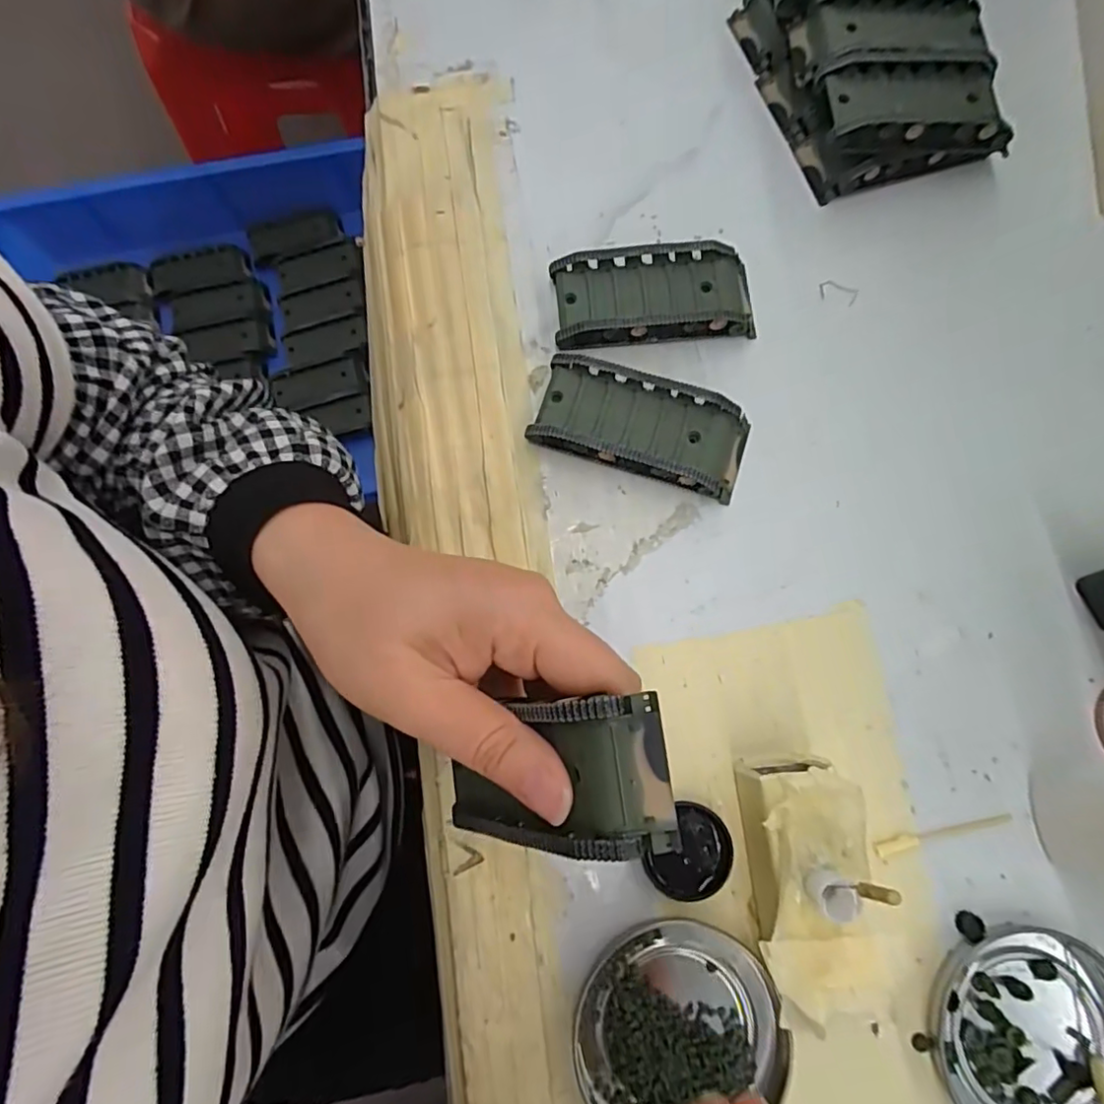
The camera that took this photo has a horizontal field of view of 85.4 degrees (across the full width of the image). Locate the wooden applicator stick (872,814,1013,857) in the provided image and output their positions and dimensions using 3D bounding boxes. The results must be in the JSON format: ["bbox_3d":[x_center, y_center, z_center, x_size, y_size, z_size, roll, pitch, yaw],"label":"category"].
[{"bbox_3d":[0.161,0.116,0.245,0.060,0.004,0.006,-11,77,-2],"label":"wooden applicator stick"}]

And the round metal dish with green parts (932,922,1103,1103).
[{"bbox_3d":[0.187,0.188,0.228,0.076,0.009,0.076,0,77,0],"label":"round metal dish with green parts"}]

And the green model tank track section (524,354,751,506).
[{"bbox_3d":[0.042,-0.058,0.277,0.096,0.019,0.044,17,78,4],"label":"green model tank track section"}]

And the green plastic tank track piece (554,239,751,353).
[{"bbox_3d":[0.049,-0.125,0.292,0.094,0.020,0.044,-6,77,-1],"label":"green plastic tank track piece"}]

